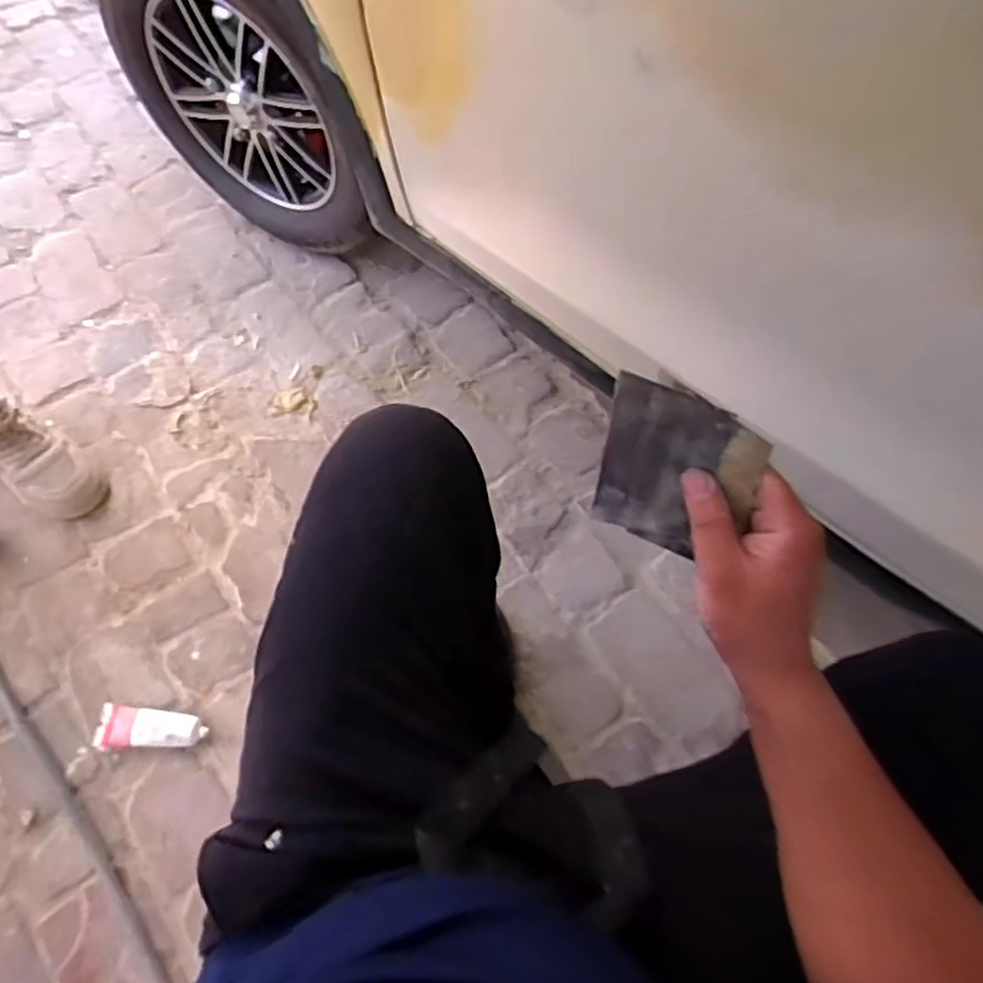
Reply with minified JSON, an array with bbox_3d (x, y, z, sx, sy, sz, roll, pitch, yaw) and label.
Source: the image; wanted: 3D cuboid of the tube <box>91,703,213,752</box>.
[{"bbox_3d":[-0.446,0.311,0.921,0.139,0.024,0.053,4,64,0],"label":"tube"}]

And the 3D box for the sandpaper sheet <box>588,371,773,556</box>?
[{"bbox_3d":[0.118,-0.009,0.453,0.100,0.125,0.007,26,48,24],"label":"sandpaper sheet"}]

